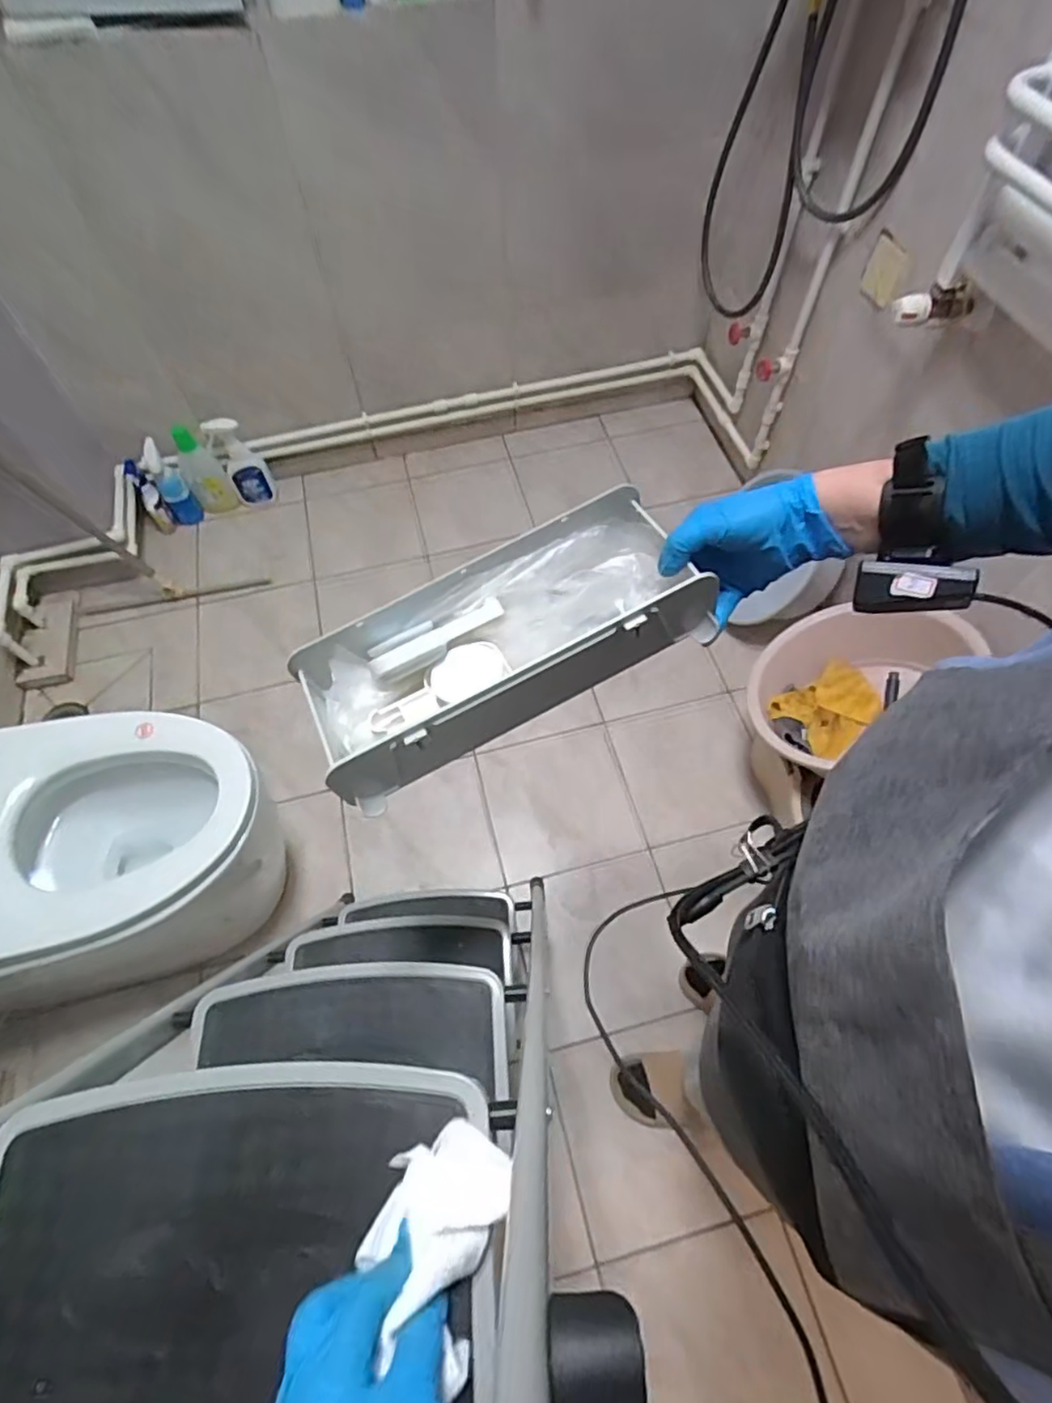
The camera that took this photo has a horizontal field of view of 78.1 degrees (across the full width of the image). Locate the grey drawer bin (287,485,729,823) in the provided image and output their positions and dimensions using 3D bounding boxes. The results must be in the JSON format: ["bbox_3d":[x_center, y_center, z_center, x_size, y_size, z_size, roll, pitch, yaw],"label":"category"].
[{"bbox_3d":[-0.019,-0.044,0.502,0.304,0.062,0.138,-28,63,-4],"label":"grey drawer bin"}]

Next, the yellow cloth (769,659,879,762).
[{"bbox_3d":[0.530,0.007,1.132,0.174,0.052,0.138,-35,66,-17],"label":"yellow cloth"}]

